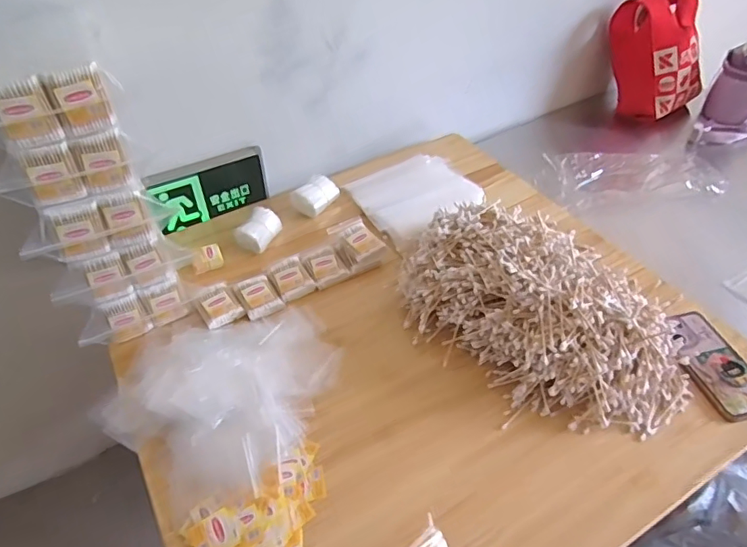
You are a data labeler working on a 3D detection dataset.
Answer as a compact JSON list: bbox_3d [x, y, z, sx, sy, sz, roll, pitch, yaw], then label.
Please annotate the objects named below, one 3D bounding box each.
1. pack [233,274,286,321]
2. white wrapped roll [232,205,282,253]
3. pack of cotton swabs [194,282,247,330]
[{"bbox_3d":[-0.176,0.034,0.807,0.056,0.017,0.074,-25,48,-22],"label":"pack"},{"bbox_3d":[-0.195,-0.075,0.900,0.054,0.036,0.077,16,47,19],"label":"white wrapped roll"},{"bbox_3d":[-0.232,0.046,0.793,0.054,0.021,0.071,-27,49,-24],"label":"pack of cotton swabs"}]

